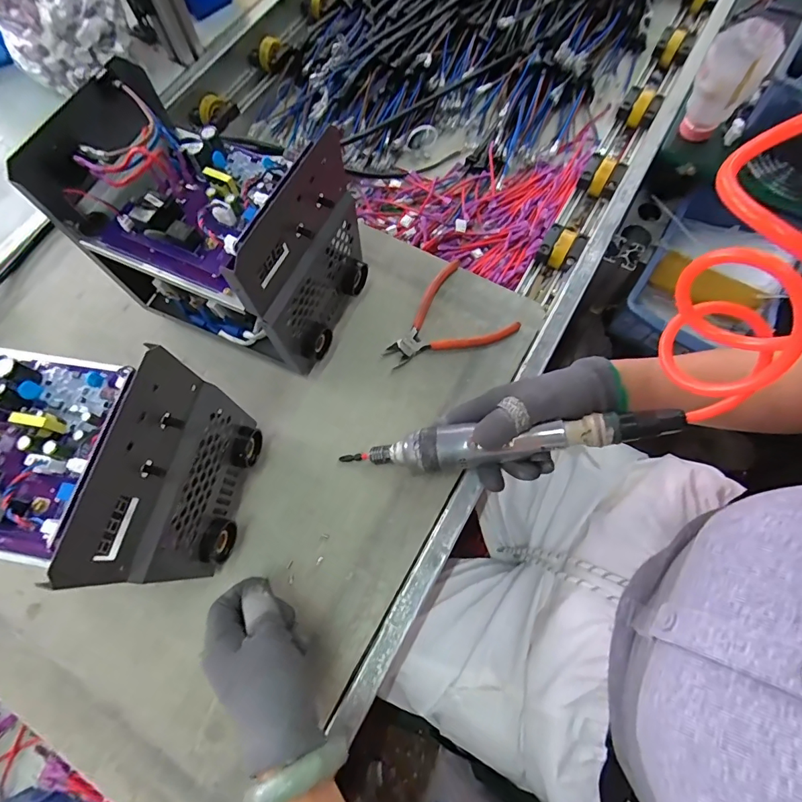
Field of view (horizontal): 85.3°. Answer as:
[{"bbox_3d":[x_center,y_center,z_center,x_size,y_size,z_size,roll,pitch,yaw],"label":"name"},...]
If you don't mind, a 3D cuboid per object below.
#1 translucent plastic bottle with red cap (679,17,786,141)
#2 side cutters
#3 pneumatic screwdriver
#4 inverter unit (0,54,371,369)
[{"bbox_3d":[0.371,-0.361,0.510,0.066,0.107,0.073,38,75,14],"label":"translucent plastic bottle with red cap"},{"bbox_3d":[0.044,-0.084,0.481,0.137,0.015,0.107,-36,73,-11],"label":"side cutters"},{"bbox_3d":[0.081,0.036,0.385,0.287,0.031,0.038,-8,69,16],"label":"pneumatic screwdriver"},{"bbox_3d":[-0.167,-0.154,0.424,0.223,0.202,0.145,23,72,10],"label":"inverter unit"}]

